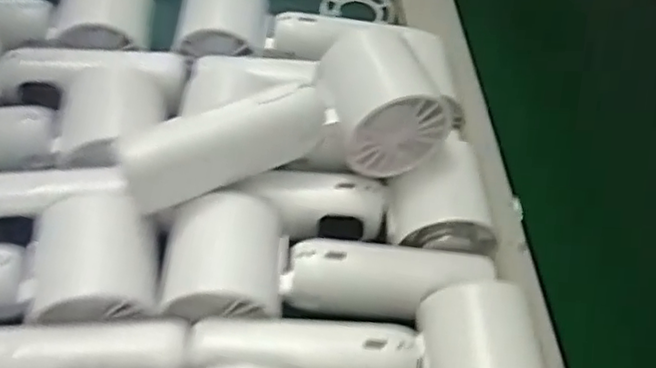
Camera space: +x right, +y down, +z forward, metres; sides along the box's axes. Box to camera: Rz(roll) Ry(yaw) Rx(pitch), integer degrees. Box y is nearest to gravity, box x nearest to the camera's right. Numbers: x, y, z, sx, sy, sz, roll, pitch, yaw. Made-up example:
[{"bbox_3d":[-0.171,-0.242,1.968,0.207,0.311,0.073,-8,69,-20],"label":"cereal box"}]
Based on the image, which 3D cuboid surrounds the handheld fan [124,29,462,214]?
[{"bbox_3d":[-0.024,-0.027,0.327,0.152,0.053,0.058,-15,55,-16],"label":"handheld fan"}]

